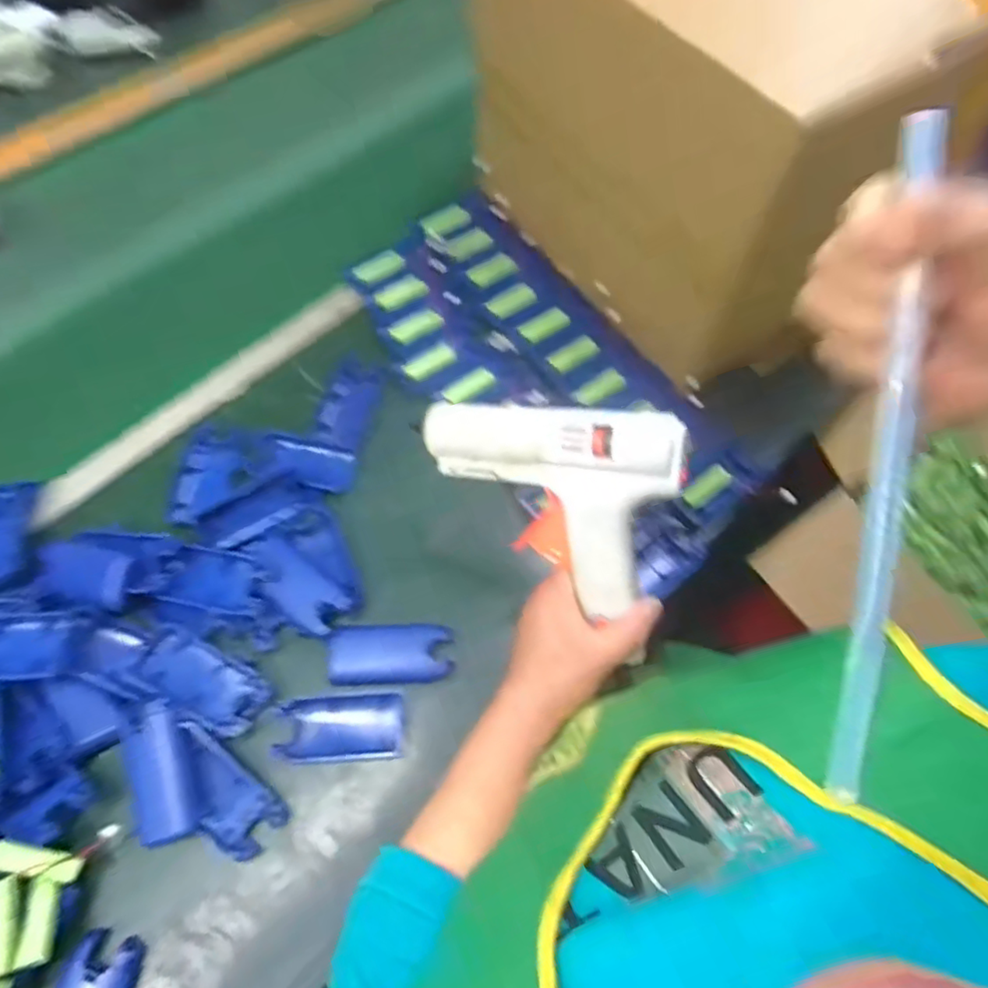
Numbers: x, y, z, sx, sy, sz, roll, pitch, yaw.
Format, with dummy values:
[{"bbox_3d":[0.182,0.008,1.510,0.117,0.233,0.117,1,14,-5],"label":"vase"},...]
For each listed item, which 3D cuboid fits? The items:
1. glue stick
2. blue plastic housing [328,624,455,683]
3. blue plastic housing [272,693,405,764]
[{"bbox_3d":[0.154,-0.009,0.243,0.011,0.012,0.263,4,95,0],"label":"glue stick"},{"bbox_3d":[-0.079,0.124,0.480,0.092,0.022,0.040,-2,63,-3],"label":"blue plastic housing"},{"bbox_3d":[-0.112,0.173,0.461,0.091,0.021,0.045,-3,63,-3],"label":"blue plastic housing"}]

